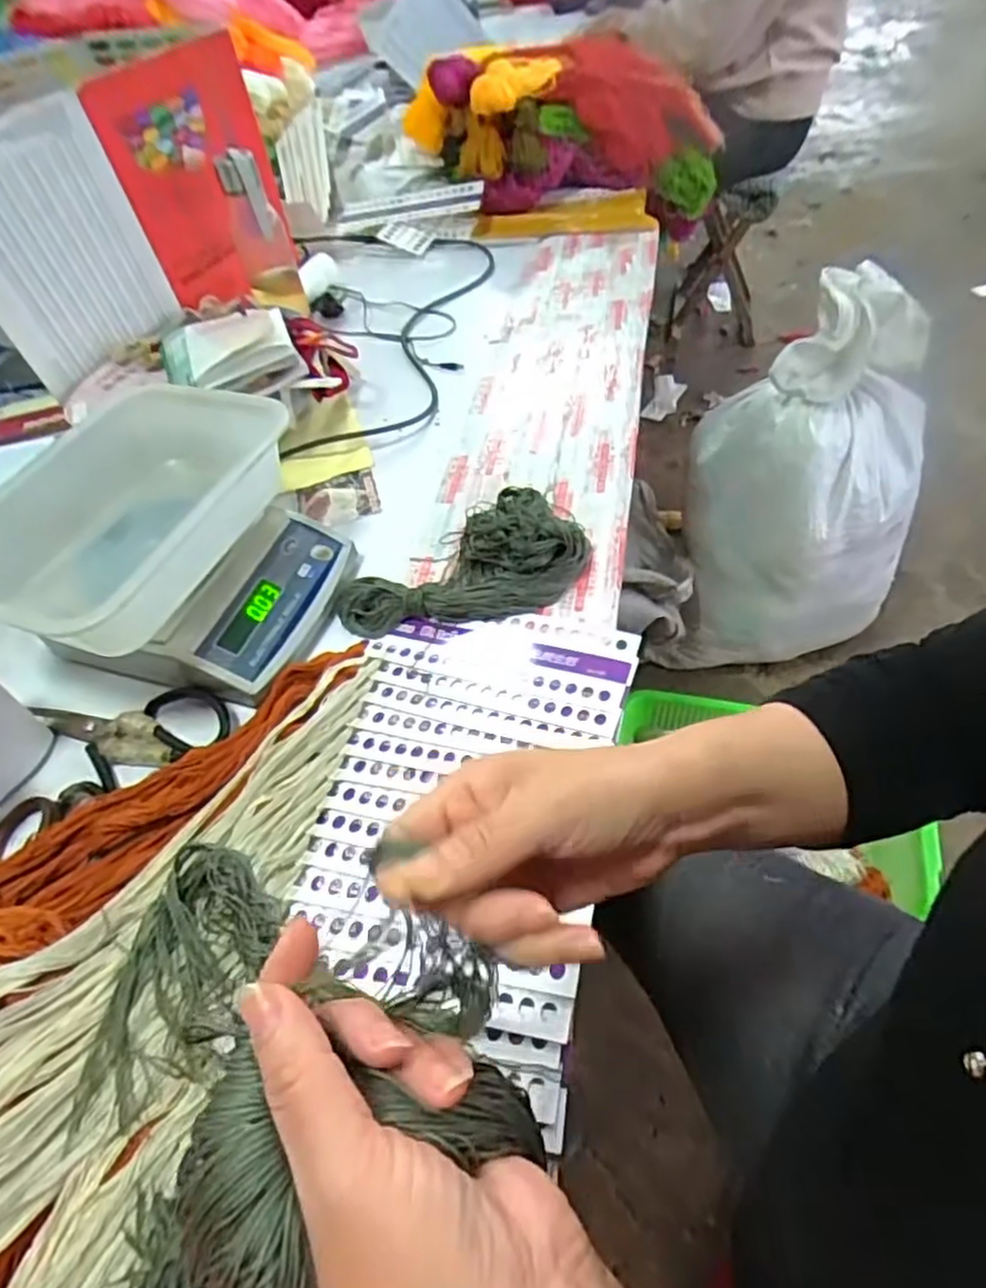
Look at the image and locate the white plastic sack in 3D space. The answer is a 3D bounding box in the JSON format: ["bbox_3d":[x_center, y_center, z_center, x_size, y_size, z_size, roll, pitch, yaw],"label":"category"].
[{"bbox_3d":[0.468,-0.224,1.101,0.322,0.564,0.270,14,55,16],"label":"white plastic sack"}]

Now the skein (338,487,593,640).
[{"bbox_3d":[-0.019,-0.070,0.633,0.230,0.040,0.136,-33,54,-20],"label":"skein"}]

